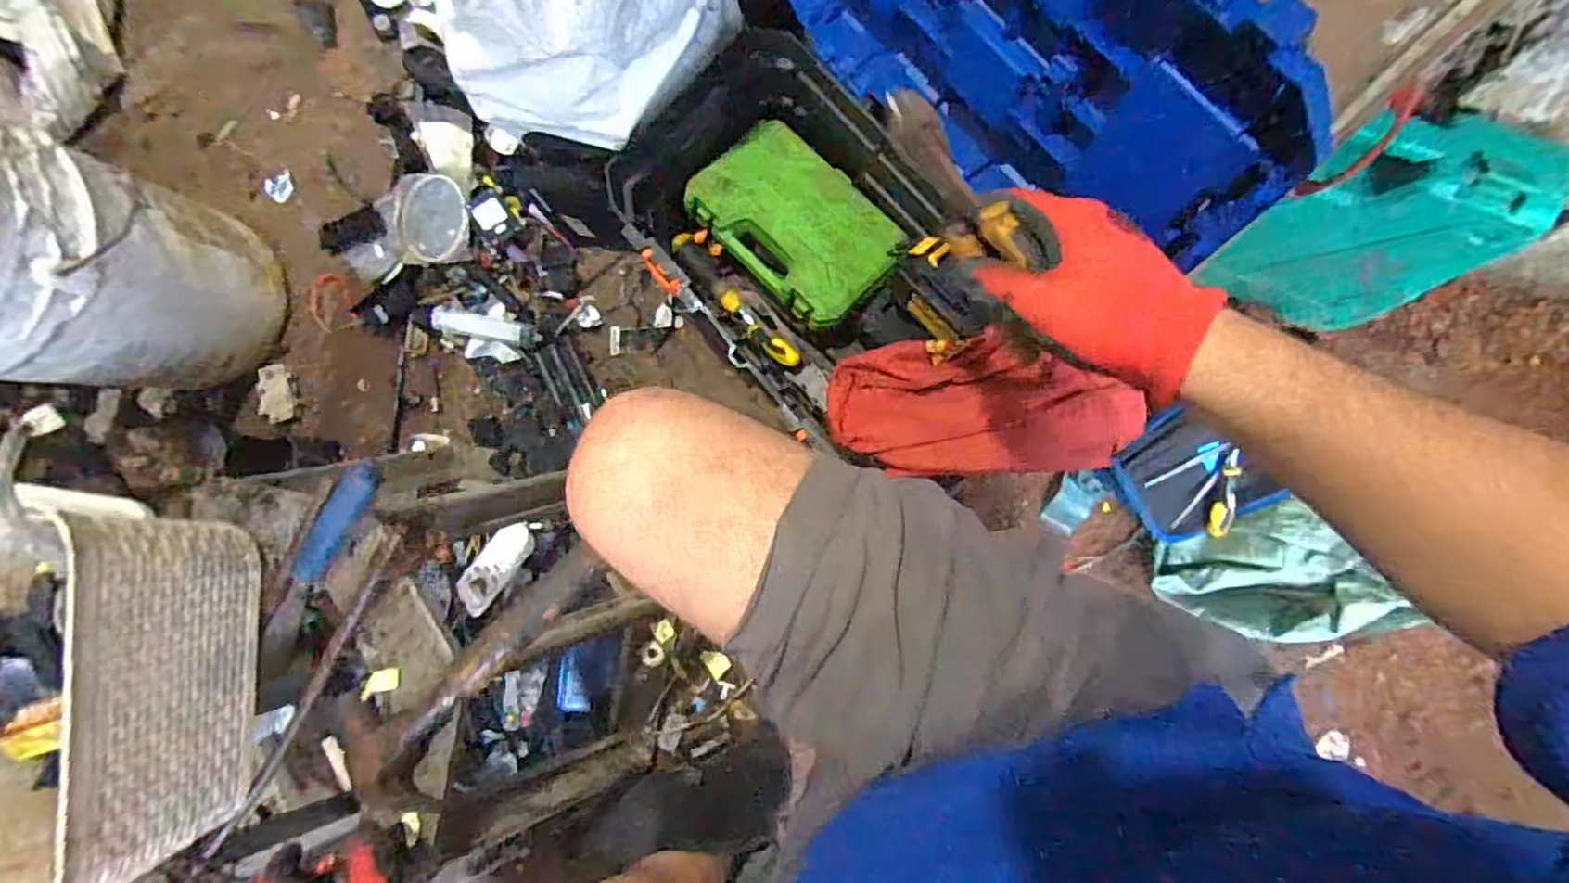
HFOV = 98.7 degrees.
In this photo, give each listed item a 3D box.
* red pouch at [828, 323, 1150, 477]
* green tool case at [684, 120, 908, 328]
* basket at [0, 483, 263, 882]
[{"bbox_3d":[0.182,-0.038,0.639,0.271,0.062,0.134,-3,86,9],"label":"red pouch"},{"bbox_3d":[0.012,-0.248,0.757,0.222,0.037,0.148,43,93,9],"label":"green tool case"},{"bbox_3d":[-0.535,0.185,0.500,0.211,0.143,0.284,-10,85,8],"label":"basket"}]

